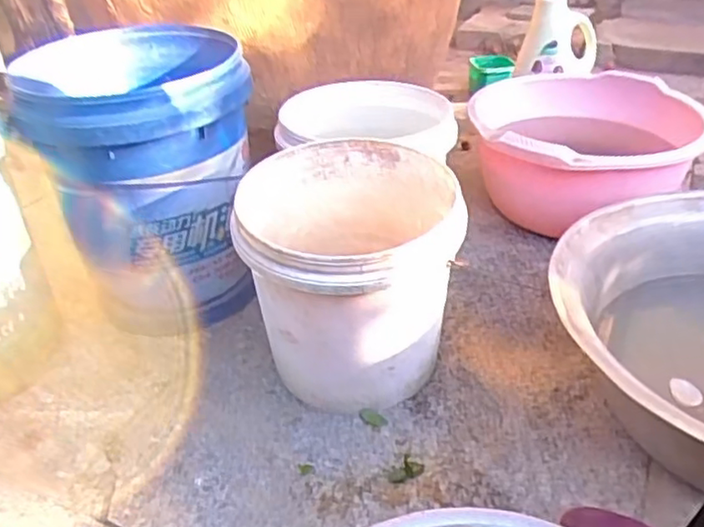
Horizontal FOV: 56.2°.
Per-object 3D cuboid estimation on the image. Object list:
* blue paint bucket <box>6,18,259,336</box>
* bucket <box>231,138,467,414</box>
[{"bbox_3d":[-0.289,-0.130,0.957,0.286,0.344,0.344,-9,35,-11],"label":"blue paint bucket"},{"bbox_3d":[0.000,0.028,0.831,0.247,0.273,0.257,-2,35,1],"label":"bucket"}]

